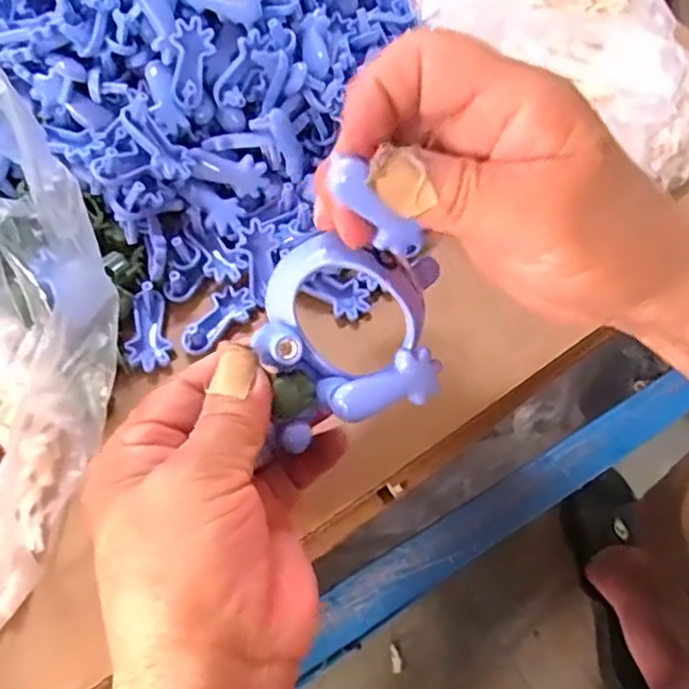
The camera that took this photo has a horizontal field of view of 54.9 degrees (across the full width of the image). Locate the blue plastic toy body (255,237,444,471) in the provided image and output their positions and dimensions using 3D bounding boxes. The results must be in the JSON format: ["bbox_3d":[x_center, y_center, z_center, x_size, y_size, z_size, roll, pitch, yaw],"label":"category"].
[{"bbox_3d":[0.002,0.001,0.228,0.060,0.037,0.068,-2,104,2],"label":"blue plastic toy body"}]

